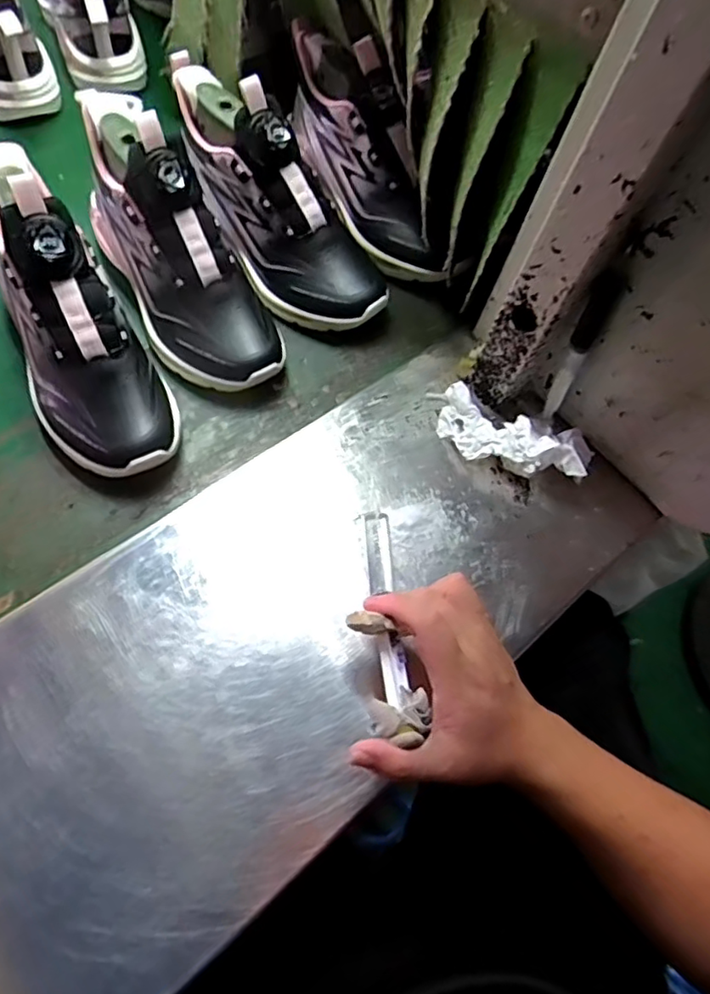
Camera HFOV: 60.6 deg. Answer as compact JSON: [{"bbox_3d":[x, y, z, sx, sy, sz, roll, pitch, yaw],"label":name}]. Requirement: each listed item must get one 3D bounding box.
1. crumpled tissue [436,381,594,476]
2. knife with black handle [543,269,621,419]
[{"bbox_3d":[0.125,-0.051,0.493,0.135,0.041,0.058,26,64,5],"label":"crumpled tissue"},{"bbox_3d":[0.166,-0.110,0.458,0.017,0.144,0.011,31,62,6],"label":"knife with black handle"}]

